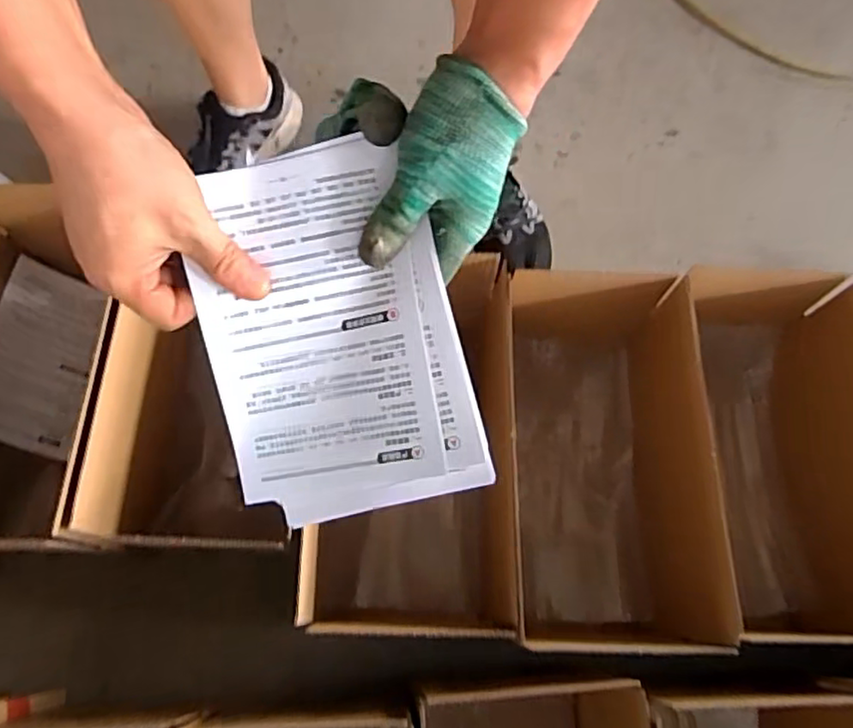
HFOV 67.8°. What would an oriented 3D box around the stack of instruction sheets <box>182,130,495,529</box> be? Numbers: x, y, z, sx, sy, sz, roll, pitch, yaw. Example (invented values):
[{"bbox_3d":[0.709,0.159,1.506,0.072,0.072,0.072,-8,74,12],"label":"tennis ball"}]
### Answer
[{"bbox_3d":[-0.063,-0.017,0.396,0.157,0.021,0.224,-15,93,11],"label":"stack of instruction sheets"}]

